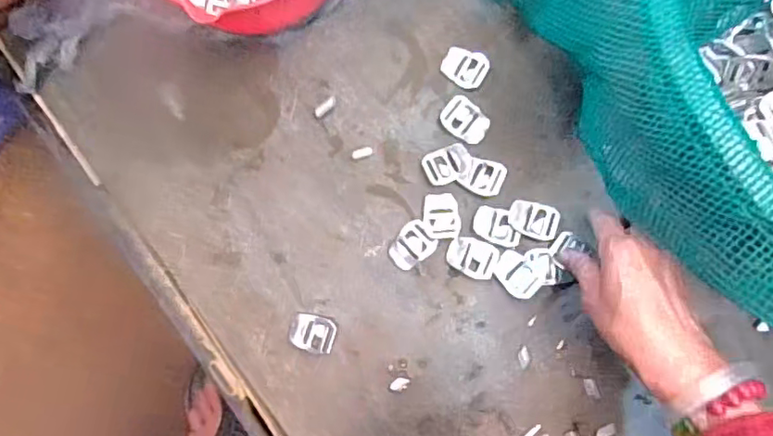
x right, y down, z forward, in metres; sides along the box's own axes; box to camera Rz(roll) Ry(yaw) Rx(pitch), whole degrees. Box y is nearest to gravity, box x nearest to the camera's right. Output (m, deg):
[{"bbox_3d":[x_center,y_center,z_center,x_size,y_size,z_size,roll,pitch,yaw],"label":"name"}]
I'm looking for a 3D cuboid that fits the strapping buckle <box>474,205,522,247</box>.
[{"bbox_3d":[0.090,0.006,0.467,0.038,0.004,0.027,16,86,7],"label":"strapping buckle"}]

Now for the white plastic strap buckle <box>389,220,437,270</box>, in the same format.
[{"bbox_3d":[0.020,0.023,0.472,0.038,0.005,0.030,-41,82,0],"label":"white plastic strap buckle"}]

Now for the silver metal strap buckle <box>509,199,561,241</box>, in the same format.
[{"bbox_3d":[0.118,0.002,0.466,0.038,0.005,0.028,17,86,7],"label":"silver metal strap buckle"}]

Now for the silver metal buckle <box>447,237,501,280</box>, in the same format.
[{"bbox_3d":[0.069,0.031,0.464,0.039,0.004,0.029,21,86,7],"label":"silver metal buckle"}]

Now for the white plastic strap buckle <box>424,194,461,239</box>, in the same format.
[{"bbox_3d":[0.044,-0.002,0.470,0.028,0.004,0.037,-5,83,5],"label":"white plastic strap buckle"}]

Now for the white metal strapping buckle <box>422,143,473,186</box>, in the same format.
[{"bbox_3d":[0.051,-0.044,0.477,0.038,0.006,0.029,-18,82,3],"label":"white metal strapping buckle"}]

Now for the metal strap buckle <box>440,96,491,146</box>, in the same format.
[{"bbox_3d":[0.066,-0.081,0.481,0.039,0.008,0.031,40,89,8],"label":"metal strap buckle"}]

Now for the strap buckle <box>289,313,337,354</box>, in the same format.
[{"bbox_3d":[-0.060,0.093,0.471,0.038,0.007,0.028,11,85,7],"label":"strap buckle"}]

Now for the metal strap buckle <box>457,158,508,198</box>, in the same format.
[{"bbox_3d":[0.079,-0.033,0.471,0.033,0.008,0.029,23,86,7],"label":"metal strap buckle"}]

